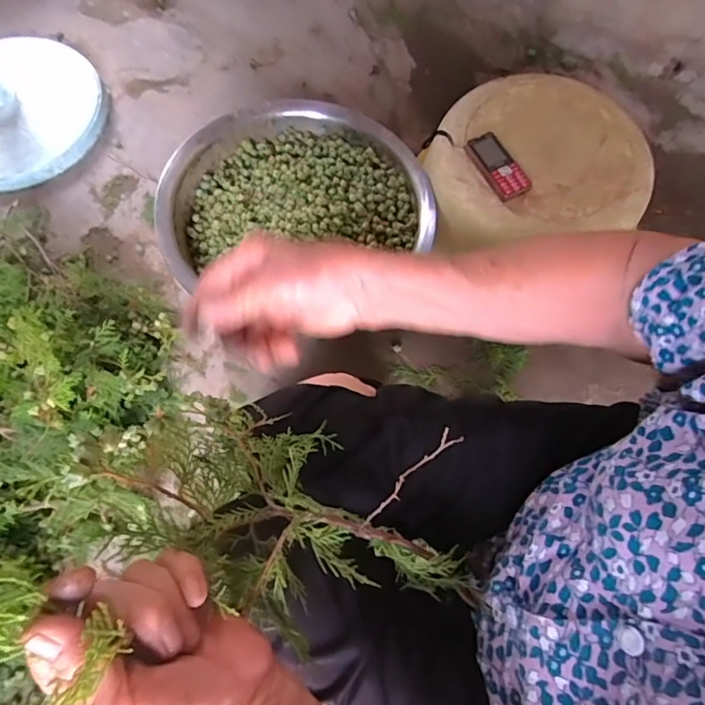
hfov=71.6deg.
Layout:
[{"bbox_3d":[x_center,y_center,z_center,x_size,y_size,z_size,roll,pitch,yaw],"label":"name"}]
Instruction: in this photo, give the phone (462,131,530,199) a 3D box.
[{"bbox_3d":[0.232,-0.302,0.788,0.054,0.016,0.127,-23,72,-9],"label":"phone"}]

